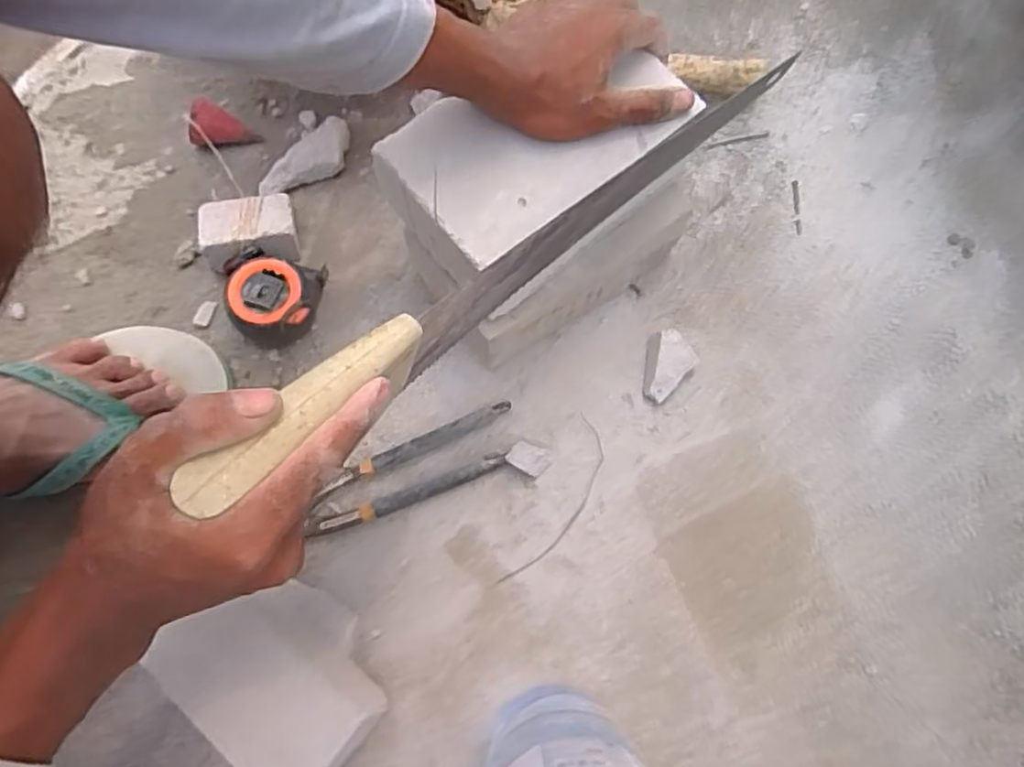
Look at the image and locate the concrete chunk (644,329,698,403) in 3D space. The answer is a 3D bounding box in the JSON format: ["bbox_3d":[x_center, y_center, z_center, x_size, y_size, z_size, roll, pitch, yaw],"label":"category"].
[{"bbox_3d":[0.125,-0.015,0.559,0.041,0.028,0.053,40,77,10],"label":"concrete chunk"}]

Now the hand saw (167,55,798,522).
[{"bbox_3d":[0.018,-0.075,0.405,0.023,0.109,0.468,43,57,10],"label":"hand saw"}]

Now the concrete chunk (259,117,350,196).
[{"bbox_3d":[-0.181,-0.197,0.596,0.095,0.026,0.034,-43,79,-12],"label":"concrete chunk"}]

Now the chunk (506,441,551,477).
[{"bbox_3d":[0.013,0.061,0.533,0.031,0.024,0.022,23,75,5],"label":"chunk"}]

